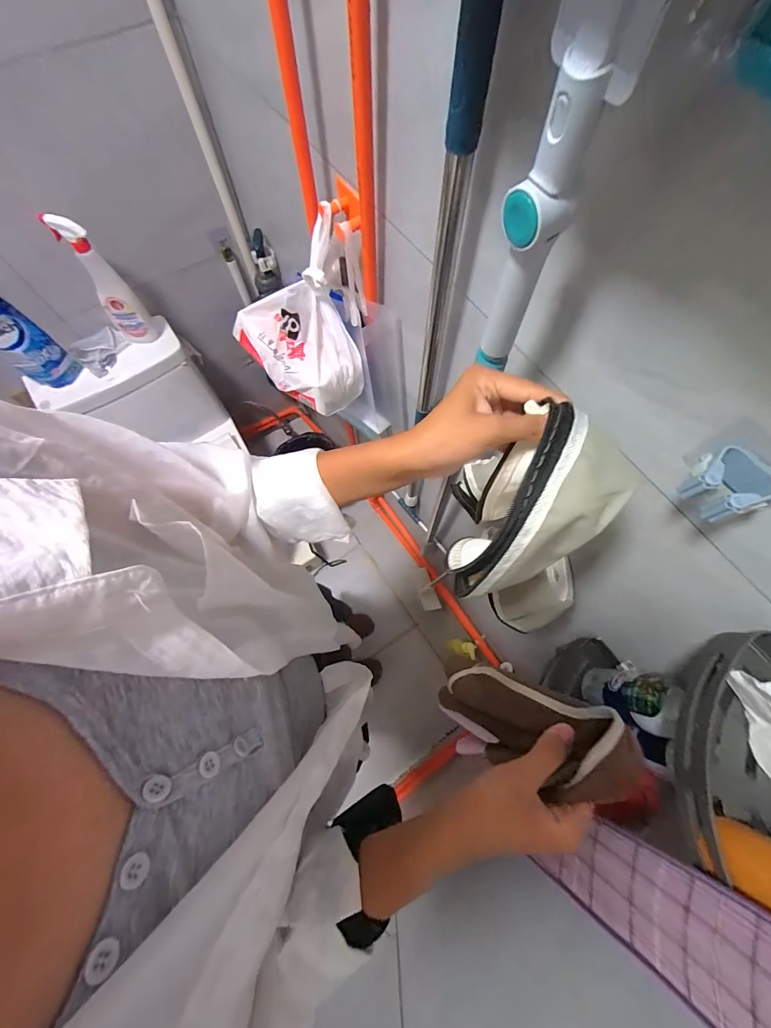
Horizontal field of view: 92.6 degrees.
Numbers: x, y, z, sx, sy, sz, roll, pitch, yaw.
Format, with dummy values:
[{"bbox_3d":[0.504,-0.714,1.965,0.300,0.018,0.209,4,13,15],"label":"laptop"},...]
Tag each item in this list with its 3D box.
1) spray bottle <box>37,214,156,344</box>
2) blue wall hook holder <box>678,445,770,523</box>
[{"bbox_3d":[-0.654,-0.540,0.868,0.096,0.310,0.063,-2,68,-1],"label":"spray bottle"},{"bbox_3d":[0.259,-0.022,0.279,0.044,0.028,0.047,-36,75,-12],"label":"blue wall hook holder"}]

